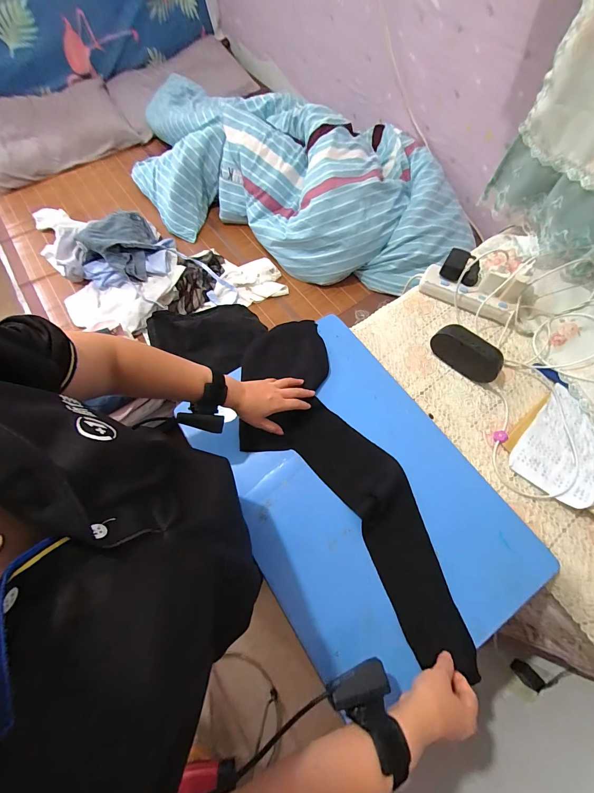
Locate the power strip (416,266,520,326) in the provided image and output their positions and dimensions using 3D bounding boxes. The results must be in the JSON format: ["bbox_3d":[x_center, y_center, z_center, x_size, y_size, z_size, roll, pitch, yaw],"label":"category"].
[{"bbox_3d":[0.369,-0.214,0.687,0.207,0.048,0.042,33,72,14],"label":"power strip"}]

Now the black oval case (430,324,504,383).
[{"bbox_3d":[0.337,-0.088,0.625,0.133,0.071,0.047,39,74,16],"label":"black oval case"}]

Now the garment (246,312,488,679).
[{"bbox_3d":[0.062,0.126,0.555,0.221,0.029,0.626,-27,67,-9],"label":"garment"}]

